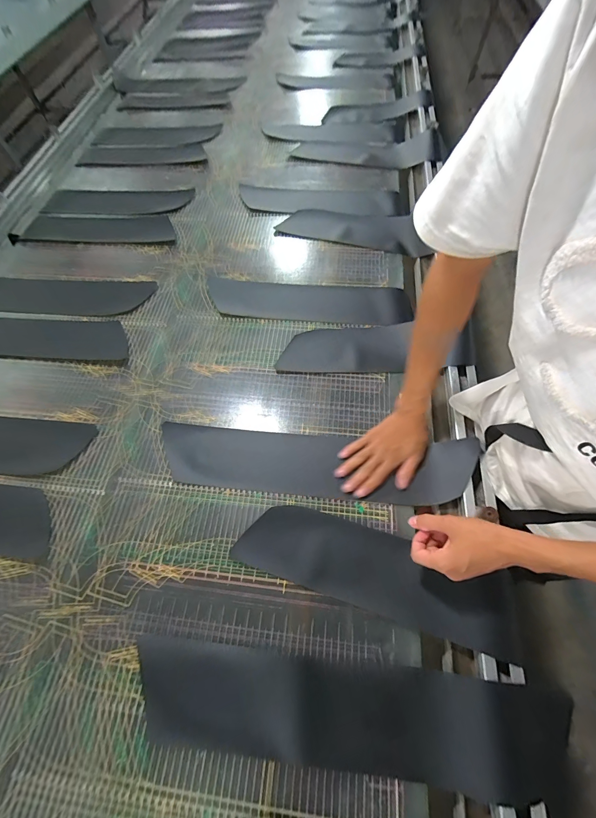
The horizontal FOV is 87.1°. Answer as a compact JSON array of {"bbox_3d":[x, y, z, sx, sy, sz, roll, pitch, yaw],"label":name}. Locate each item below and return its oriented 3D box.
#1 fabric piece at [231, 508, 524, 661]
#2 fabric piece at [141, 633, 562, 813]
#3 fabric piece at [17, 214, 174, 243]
[{"bbox_3d":[0.088,0.238,0.495,0.369,0.025,0.123,16,67,10],"label":"fabric piece"},{"bbox_3d":[0.049,0.401,0.413,0.544,0.043,0.117,3,65,4],"label":"fabric piece"},{"bbox_3d":[-0.564,-0.510,0.881,0.403,0.019,0.125,2,65,3],"label":"fabric piece"}]

